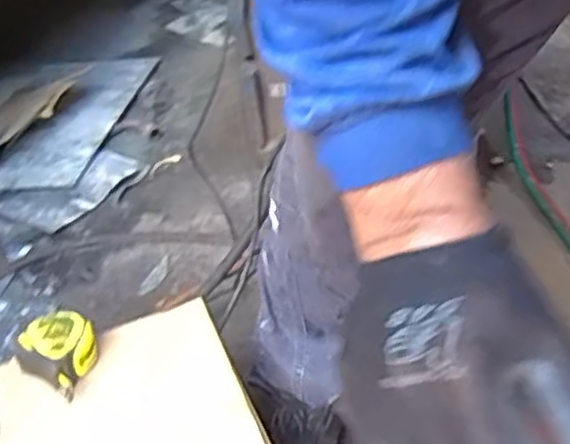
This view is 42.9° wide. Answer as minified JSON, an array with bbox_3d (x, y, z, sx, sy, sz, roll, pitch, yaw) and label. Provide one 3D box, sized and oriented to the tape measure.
[{"bbox_3d":[-0.210,0.119,0.682,0.084,0.038,0.068,23,49,31],"label":"tape measure"}]

